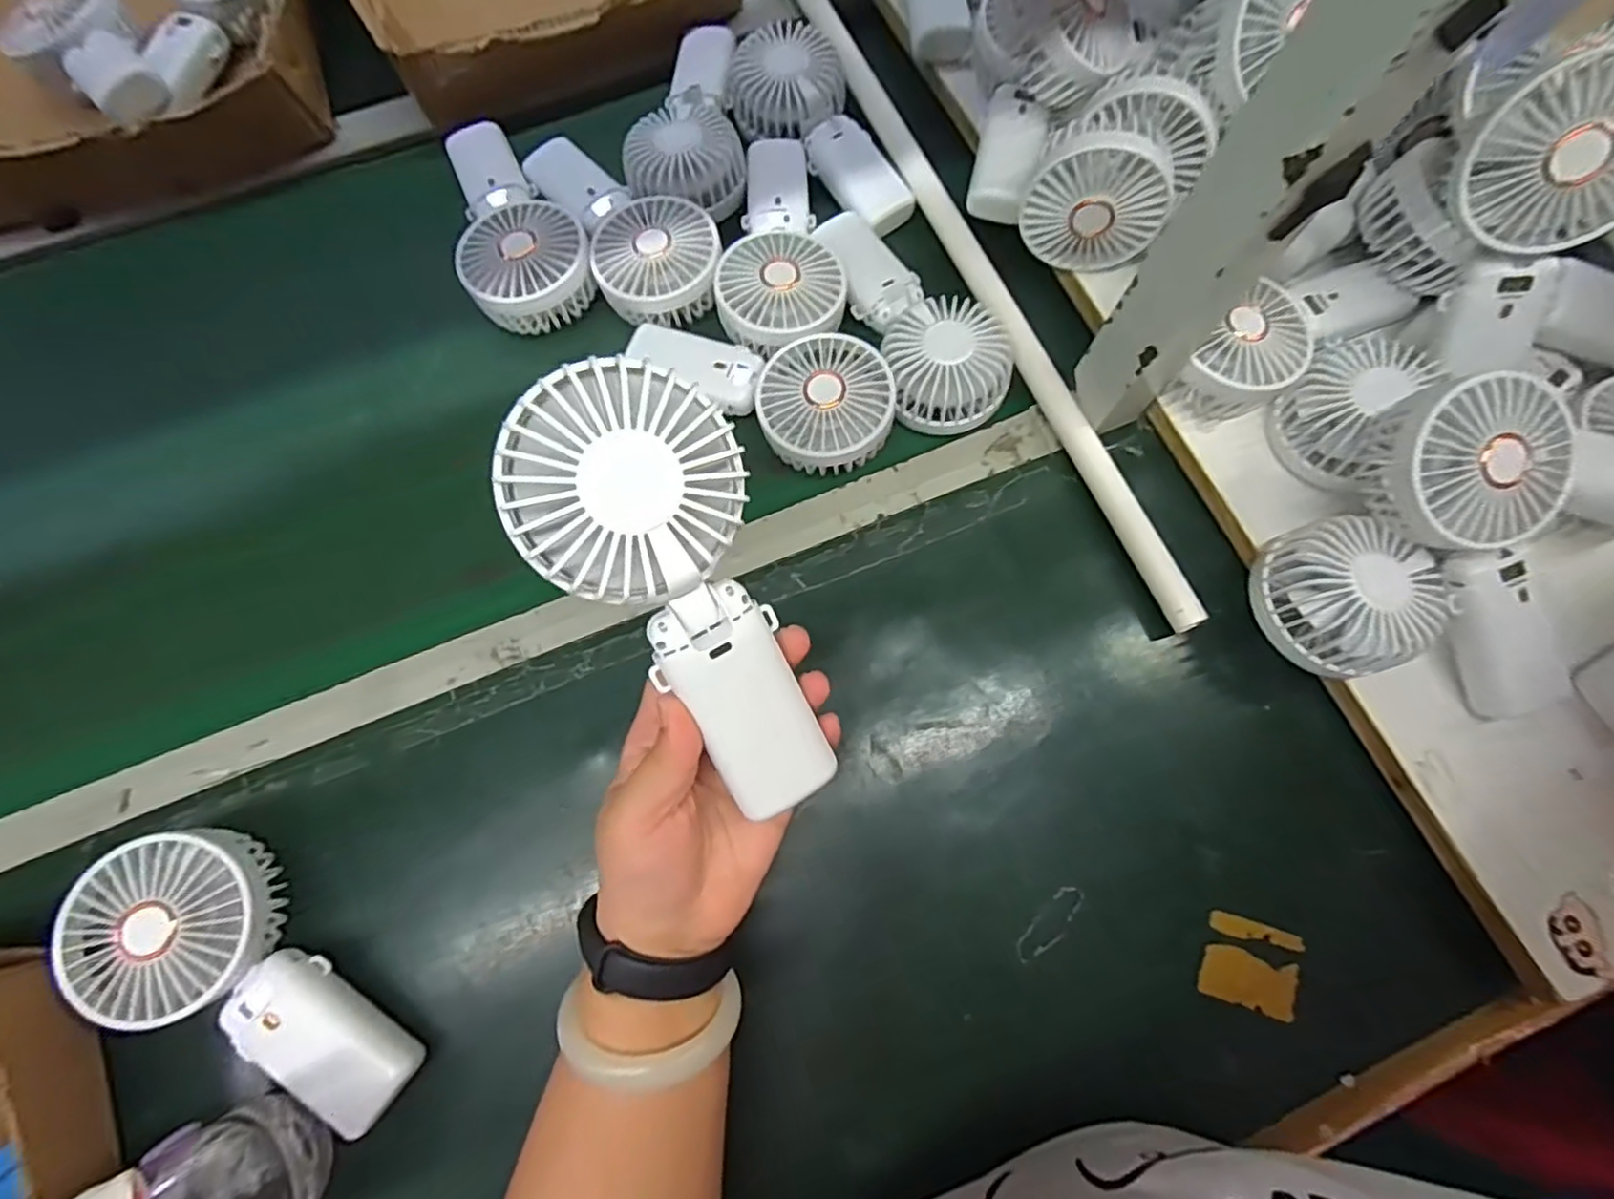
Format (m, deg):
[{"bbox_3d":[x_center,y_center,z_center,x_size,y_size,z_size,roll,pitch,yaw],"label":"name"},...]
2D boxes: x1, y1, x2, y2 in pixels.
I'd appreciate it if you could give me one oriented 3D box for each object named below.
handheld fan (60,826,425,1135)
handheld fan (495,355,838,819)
[{"bbox_3d":[-0.283,0.195,0.346,0.185,0.049,0.084,41,78,11],"label":"handheld fan"},{"bbox_3d":[-0.043,0.003,0.258,0.077,0.030,0.176,-26,112,-8],"label":"handheld fan"}]

